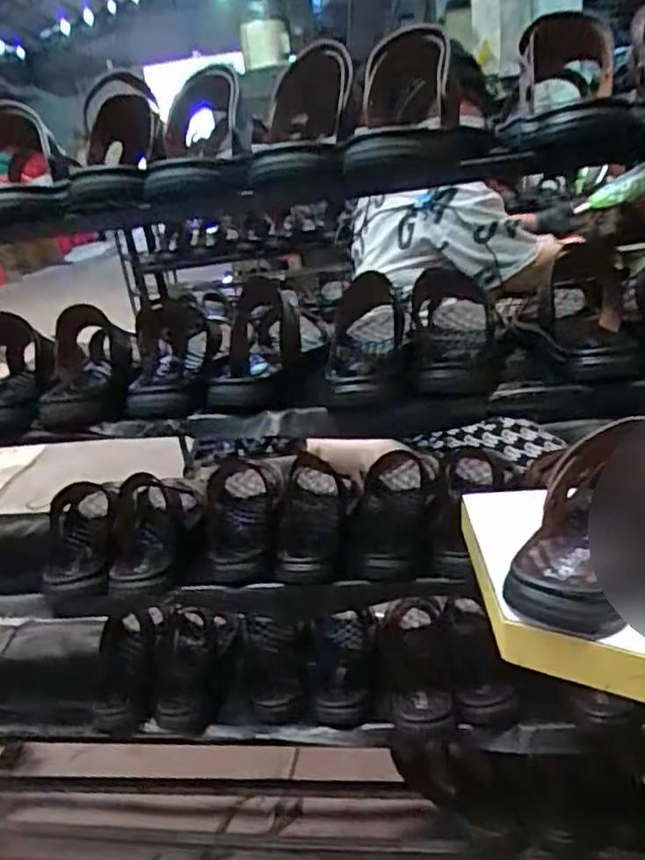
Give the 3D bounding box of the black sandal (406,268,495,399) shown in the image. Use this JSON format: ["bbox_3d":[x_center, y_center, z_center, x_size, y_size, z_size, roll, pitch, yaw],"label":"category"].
[{"bbox_3d":[0.155,-0.130,0.795,0.099,0.089,0.270,-3,23,11],"label":"black sandal"}]

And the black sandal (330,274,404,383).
[{"bbox_3d":[0.051,-0.126,0.795,0.092,0.090,0.249,-5,22,6],"label":"black sandal"}]

